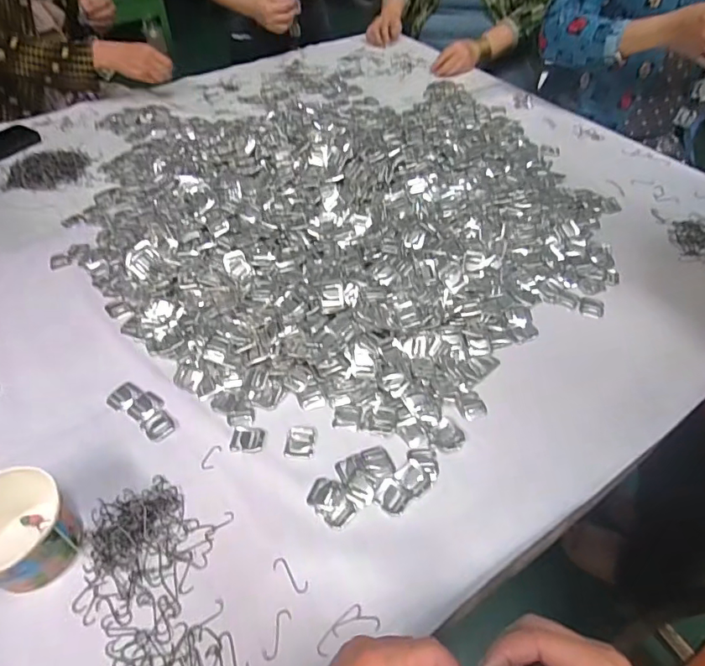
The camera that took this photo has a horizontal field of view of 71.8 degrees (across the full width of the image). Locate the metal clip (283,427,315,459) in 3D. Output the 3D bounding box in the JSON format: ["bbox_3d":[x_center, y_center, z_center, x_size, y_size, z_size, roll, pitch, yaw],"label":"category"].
[{"bbox_3d":[-0.058,0.121,0.540,0.031,0.007,0.035,2,50,2],"label":"metal clip"}]

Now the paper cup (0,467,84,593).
[{"bbox_3d":[-0.299,0.181,0.437,0.090,0.078,0.088,0,50,1],"label":"paper cup"}]

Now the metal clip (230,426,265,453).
[{"bbox_3d":[-0.117,0.118,0.542,0.036,0.004,0.030,3,50,4],"label":"metal clip"}]

